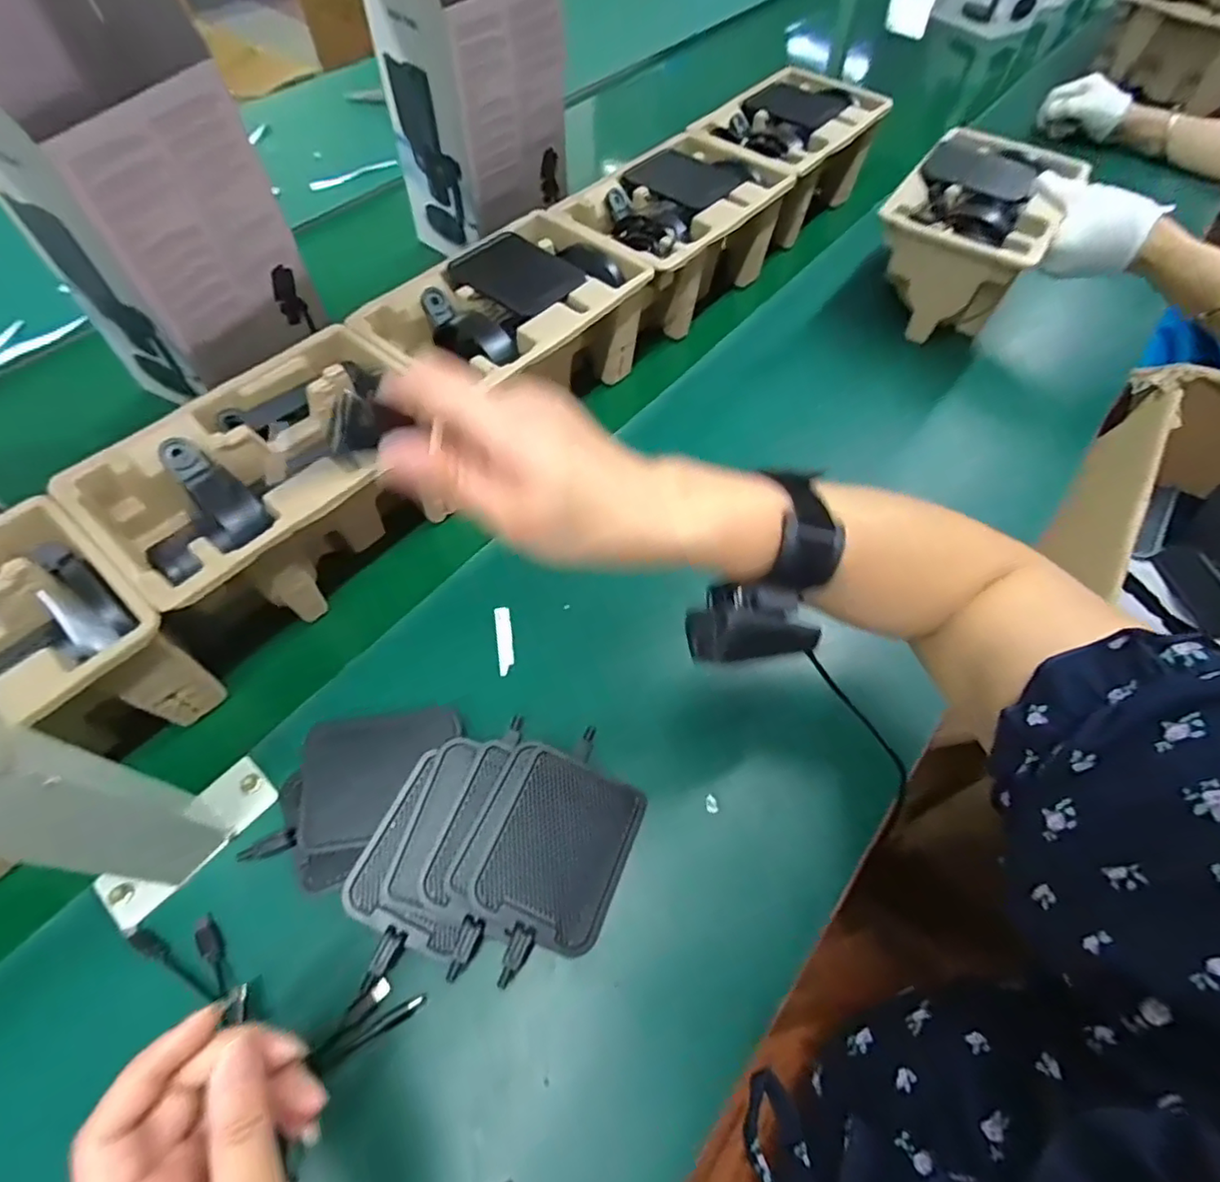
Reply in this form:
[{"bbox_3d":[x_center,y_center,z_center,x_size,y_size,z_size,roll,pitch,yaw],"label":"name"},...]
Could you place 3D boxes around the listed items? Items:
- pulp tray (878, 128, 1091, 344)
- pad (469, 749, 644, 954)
[{"bbox_3d":[0.374,-0.375,0.625,0.139,0.108,0.248,31,66,19],"label":"pulp tray"},{"bbox_3d":[-0.030,0.153,0.359,0.080,0.004,0.098,28,60,-3],"label":"pad"}]

